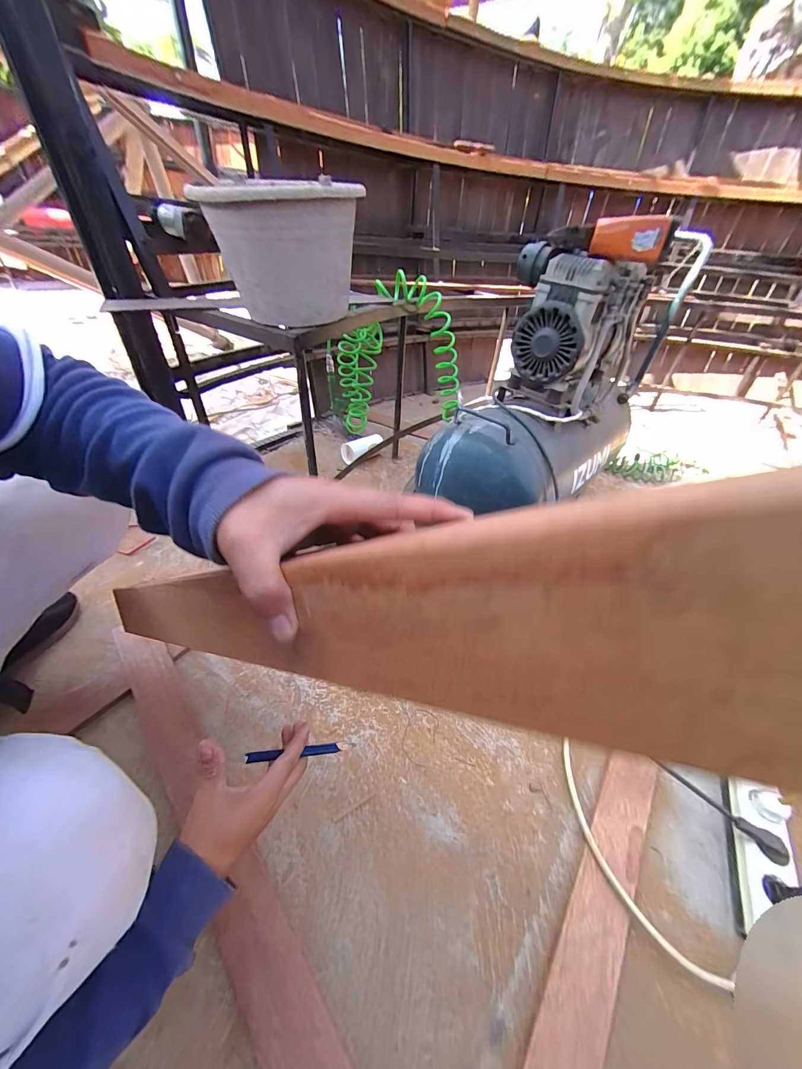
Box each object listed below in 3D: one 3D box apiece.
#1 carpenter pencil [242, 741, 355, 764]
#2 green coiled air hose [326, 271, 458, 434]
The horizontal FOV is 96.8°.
[{"bbox_3d":[-0.117,0.250,0.410,0.123,0.008,0.011,-5,42,-3],"label":"carpenter pencil"},{"bbox_3d":[-0.014,-0.517,1.089,0.408,0.444,0.193,-3,43,-10],"label":"green coiled air hose"}]

